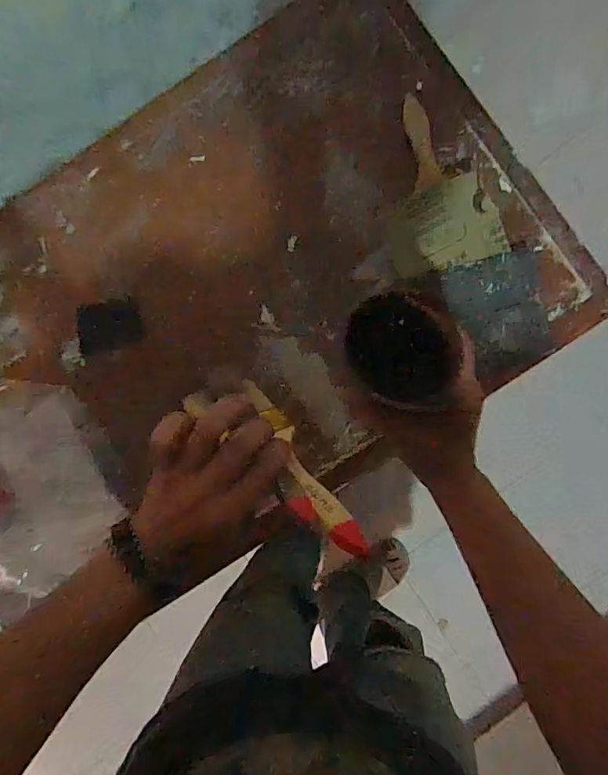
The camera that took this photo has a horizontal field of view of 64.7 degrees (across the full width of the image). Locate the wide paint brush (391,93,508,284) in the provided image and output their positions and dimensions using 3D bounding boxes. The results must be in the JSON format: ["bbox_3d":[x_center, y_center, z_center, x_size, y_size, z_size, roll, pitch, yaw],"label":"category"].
[{"bbox_3d":[0.136,-0.219,0.513,0.110,0.029,0.189,-14,89,5],"label":"wide paint brush"}]

